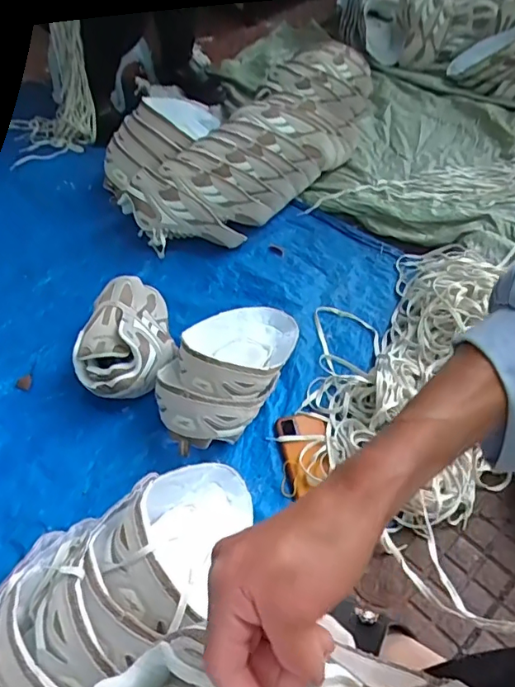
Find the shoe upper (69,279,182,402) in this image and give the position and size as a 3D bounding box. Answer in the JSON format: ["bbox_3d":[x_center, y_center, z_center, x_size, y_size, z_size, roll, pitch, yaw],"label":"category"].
[{"bbox_3d":[-0.230,-0.015,0.904,0.160,0.094,0.236,-15,49,-9],"label":"shoe upper"}]

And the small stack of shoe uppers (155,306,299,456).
[{"bbox_3d":[-0.043,0.027,0.853,0.165,0.110,0.301,11,50,14],"label":"small stack of shoe uppers"}]

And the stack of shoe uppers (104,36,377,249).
[{"bbox_3d":[-0.026,-0.479,1.233,0.763,0.231,0.365,-31,53,-21],"label":"stack of shoe uppers"}]

